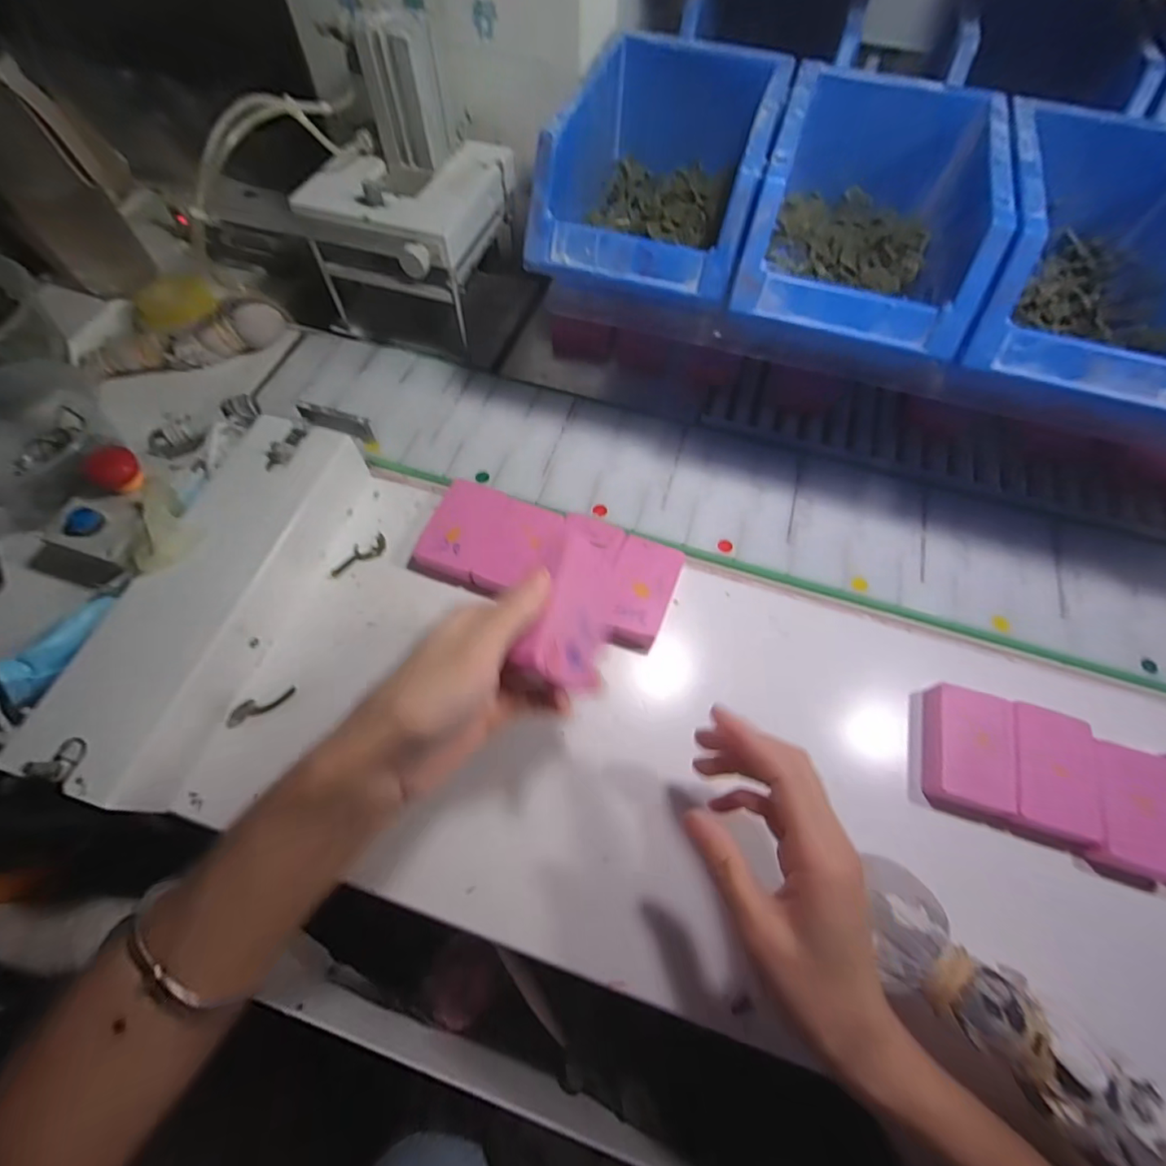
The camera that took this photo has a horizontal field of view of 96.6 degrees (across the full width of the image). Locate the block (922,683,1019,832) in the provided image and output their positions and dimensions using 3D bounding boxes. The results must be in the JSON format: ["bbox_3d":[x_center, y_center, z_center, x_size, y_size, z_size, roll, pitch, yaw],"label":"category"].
[{"bbox_3d":[0.236,0.104,0.318,0.046,0.021,0.073,14,64,6],"label":"block"}]

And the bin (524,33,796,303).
[{"bbox_3d":[0.051,-0.259,0.331,0.122,0.071,0.173,16,64,7],"label":"bin"}]

